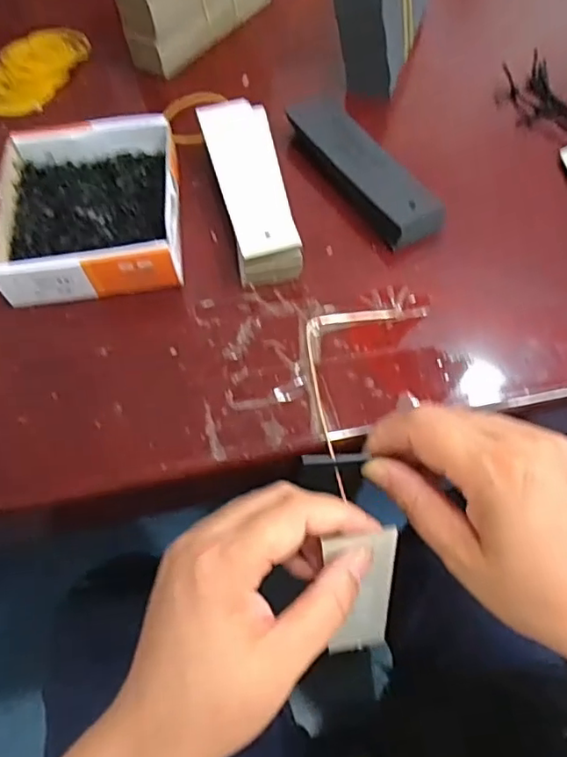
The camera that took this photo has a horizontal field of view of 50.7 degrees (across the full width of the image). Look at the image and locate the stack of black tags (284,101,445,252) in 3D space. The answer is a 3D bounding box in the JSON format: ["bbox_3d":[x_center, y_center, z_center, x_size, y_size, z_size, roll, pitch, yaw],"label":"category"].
[{"bbox_3d":[0.046,-0.128,0.366,0.037,0.019,0.127,-28,62,-13],"label":"stack of black tags"}]

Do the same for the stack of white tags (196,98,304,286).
[{"bbox_3d":[-0.019,-0.115,0.357,0.040,0.025,0.132,-12,60,-4],"label":"stack of white tags"}]

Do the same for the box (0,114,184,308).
[{"bbox_3d":[-0.112,-0.101,0.351,0.103,0.028,0.117,-7,60,-1],"label":"box"}]

